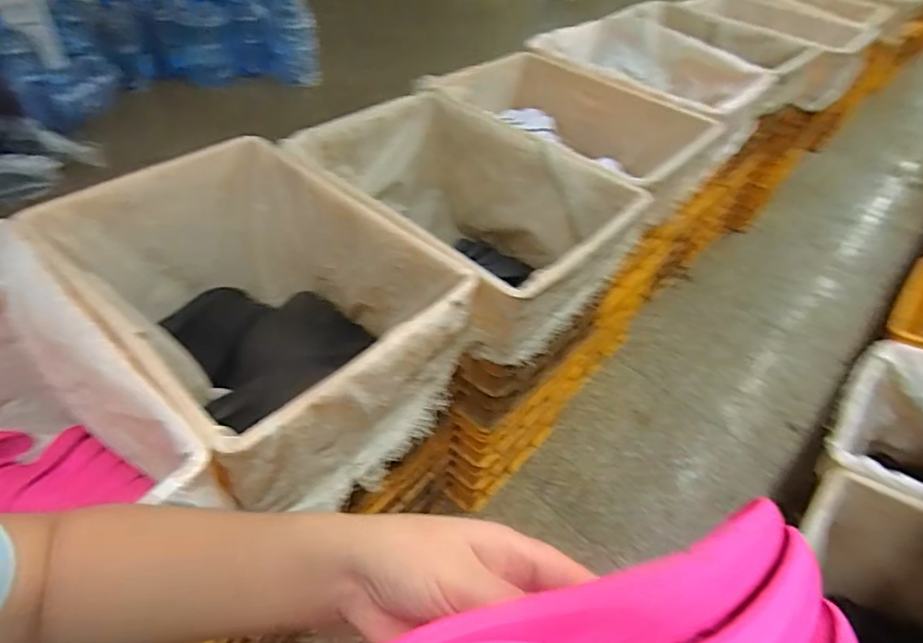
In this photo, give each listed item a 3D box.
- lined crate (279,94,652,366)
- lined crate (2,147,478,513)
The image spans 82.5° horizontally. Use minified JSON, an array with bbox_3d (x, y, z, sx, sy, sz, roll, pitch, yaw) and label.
[{"bbox_3d":[0.008,-0.207,1.195,0.480,0.320,0.659,-34,57,-32],"label":"lined crate"},{"bbox_3d":[-0.375,-0.019,0.981,0.712,0.321,0.452,35,52,26],"label":"lined crate"}]

